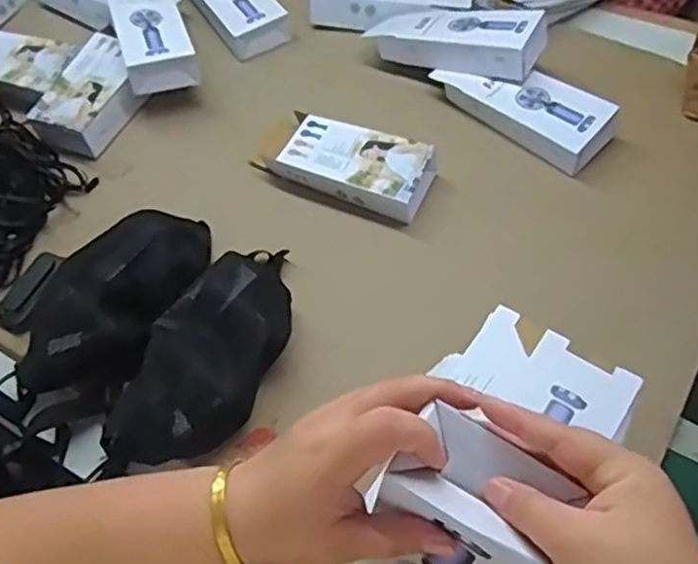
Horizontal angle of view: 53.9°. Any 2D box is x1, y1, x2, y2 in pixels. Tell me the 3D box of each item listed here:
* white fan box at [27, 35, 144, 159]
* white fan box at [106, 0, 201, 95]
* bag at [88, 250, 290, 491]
[{"bbox_3d":[-0.373,-0.274,1.005,0.110,0.056,0.184,22,62,16],"label":"white fan box"},{"bbox_3d":[-0.296,-0.382,1.016,0.095,0.052,0.256,-19,59,-9],"label":"white fan box"},{"bbox_3d":[-0.150,0.078,0.761,0.142,0.070,0.315,18,61,14],"label":"bag"}]

